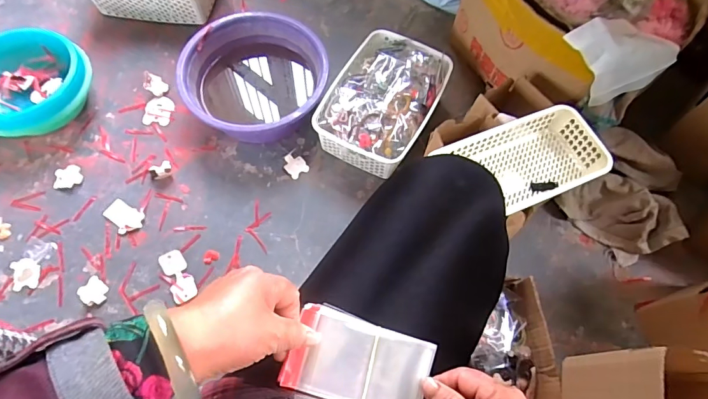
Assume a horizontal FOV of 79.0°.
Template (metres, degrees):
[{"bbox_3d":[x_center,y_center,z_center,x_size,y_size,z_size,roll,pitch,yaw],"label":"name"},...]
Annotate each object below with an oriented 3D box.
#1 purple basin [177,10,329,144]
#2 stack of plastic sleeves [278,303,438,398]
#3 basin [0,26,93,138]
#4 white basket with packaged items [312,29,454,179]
[{"bbox_3d":[-0.210,-0.251,0.895,0.278,0.126,0.261,1,66,-2],"label":"purple basin"},{"bbox_3d":[0.006,0.132,0.347,0.110,0.018,0.065,17,66,6],"label":"stack of plastic sleeves"},{"bbox_3d":[-0.658,-0.229,0.877,0.239,0.103,0.218,-37,72,-17],"label":"basin"},{"bbox_3d":[0.062,-0.199,0.894,0.199,0.106,0.308,25,67,9],"label":"white basket with packaged items"}]

